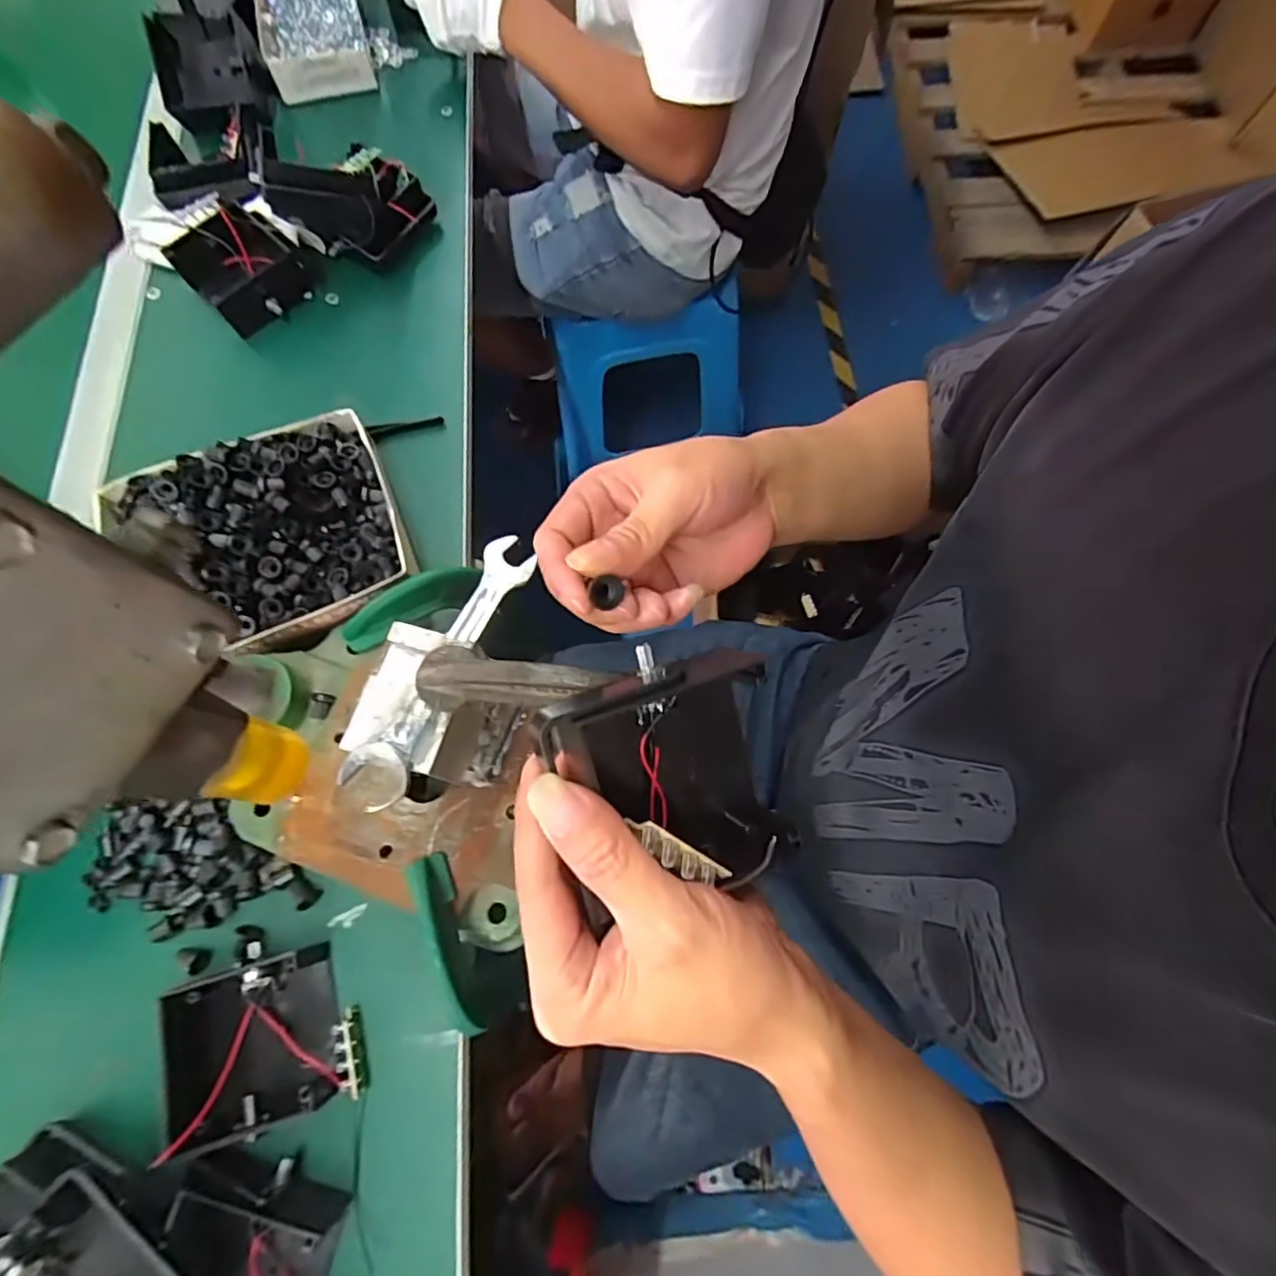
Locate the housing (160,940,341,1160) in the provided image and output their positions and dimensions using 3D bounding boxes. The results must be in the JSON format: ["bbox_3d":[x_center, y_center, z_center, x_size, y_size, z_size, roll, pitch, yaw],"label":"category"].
[{"bbox_3d":[-0.232,0.239,0.364,0.089,0.035,0.098,-18,73,-6],"label":"housing"}]

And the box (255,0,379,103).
[{"bbox_3d":[-0.371,-0.712,0.670,0.111,0.054,0.270,-16,73,-5],"label":"box"}]

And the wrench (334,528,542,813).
[{"bbox_3d":[-0.104,0.014,0.325,0.031,0.008,0.159,24,74,8],"label":"wrench"}]

